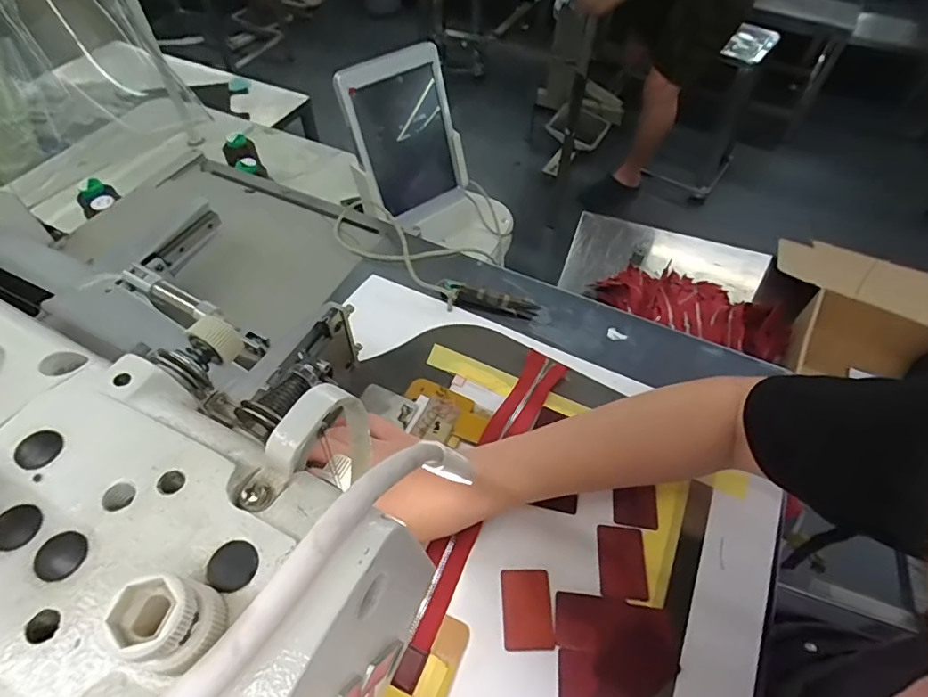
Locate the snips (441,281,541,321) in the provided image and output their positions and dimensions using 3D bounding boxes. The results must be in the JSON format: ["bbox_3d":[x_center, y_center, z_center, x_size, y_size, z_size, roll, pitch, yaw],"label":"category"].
[{"bbox_3d":[0.027,-0.051,0.535,0.098,0.013,0.027,15,54,9],"label":"snips"}]

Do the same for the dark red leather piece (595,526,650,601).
[{"bbox_3d":[0.119,0.161,0.384,0.037,0.004,0.051,10,55,-1],"label":"dark red leather piece"}]

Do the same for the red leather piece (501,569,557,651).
[{"bbox_3d":[0.045,0.185,0.364,0.034,0.004,0.051,0,53,-2],"label":"red leather piece"}]

